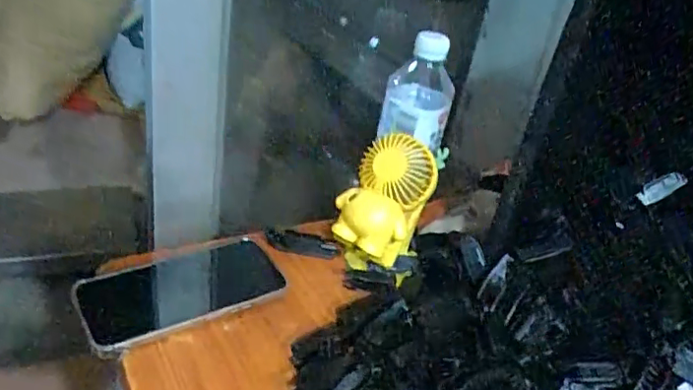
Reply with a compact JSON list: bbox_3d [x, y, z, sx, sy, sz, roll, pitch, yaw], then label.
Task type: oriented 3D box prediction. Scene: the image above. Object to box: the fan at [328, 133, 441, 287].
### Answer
[{"bbox_3d":[0.030,0.021,0.505,0.076,0.142,0.071,15,33,9],"label":"fan"}]

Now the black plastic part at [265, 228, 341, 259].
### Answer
[{"bbox_3d":[-0.043,0.050,0.562,0.074,0.017,0.016,13,34,-8],"label":"black plastic part"}]

